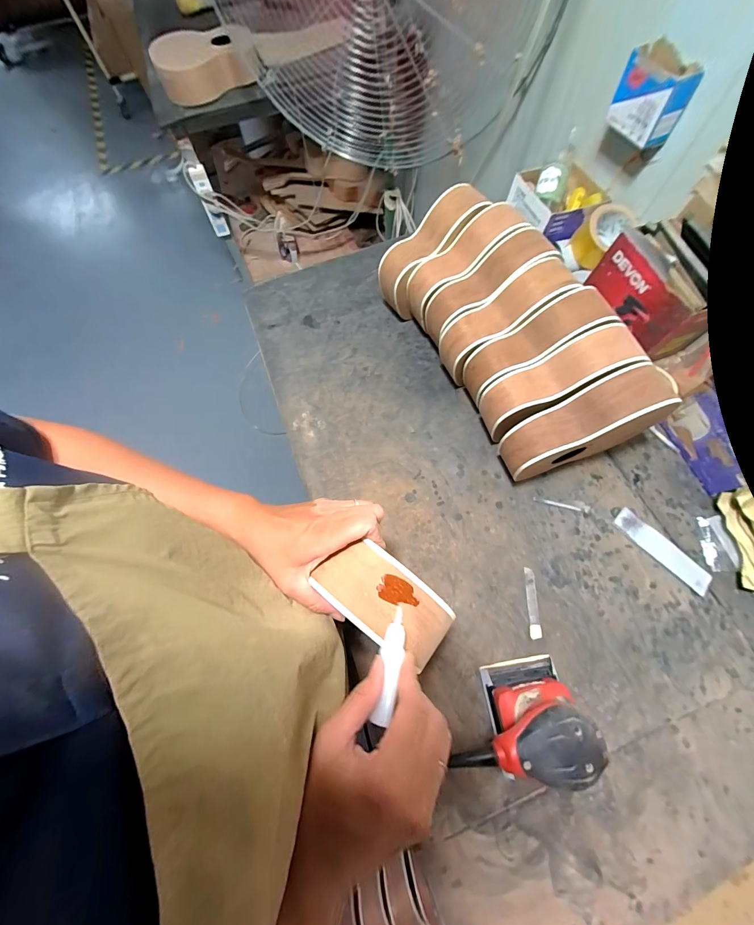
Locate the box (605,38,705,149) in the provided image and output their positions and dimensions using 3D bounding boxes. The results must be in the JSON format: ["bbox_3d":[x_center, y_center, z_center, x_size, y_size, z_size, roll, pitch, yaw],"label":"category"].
[{"bbox_3d":[0.454,-0.607,0.570,0.057,0.087,0.110,-21,70,-6],"label":"box"}]

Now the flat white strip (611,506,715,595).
[{"bbox_3d":[0.453,0.138,0.544,0.043,0.007,0.150,-42,72,-11],"label":"flat white strip"}]

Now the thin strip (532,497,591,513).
[{"bbox_3d":[0.313,0.071,0.579,0.091,0.006,0.011,13,71,7],"label":"thin strip"}]

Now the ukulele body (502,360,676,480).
[{"bbox_3d":[0.331,-0.057,0.529,0.283,0.181,0.087,-25,71,-7],"label":"ukulele body"}]

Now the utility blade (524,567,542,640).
[{"bbox_3d":[0.242,0.218,0.531,0.017,0.004,0.100,3,70,3],"label":"utility blade"}]

